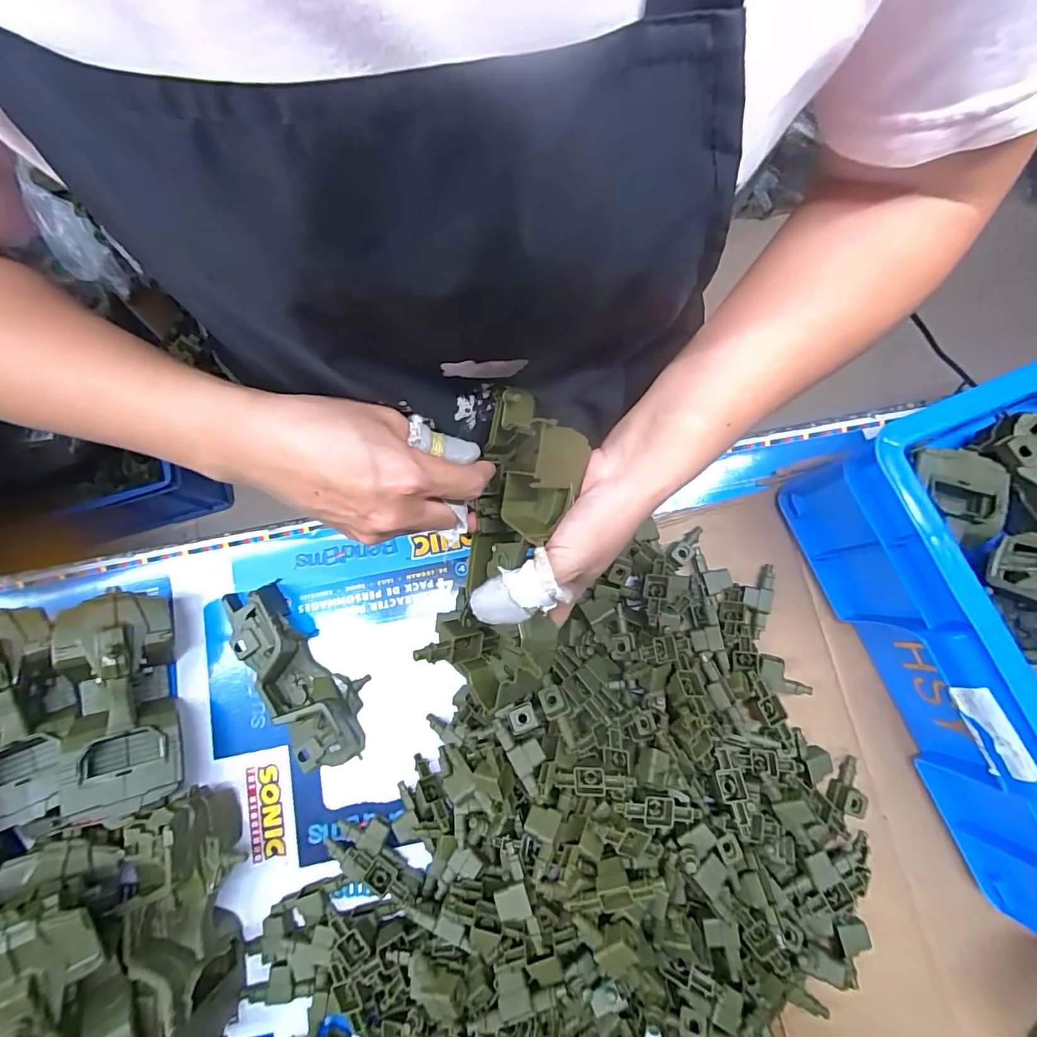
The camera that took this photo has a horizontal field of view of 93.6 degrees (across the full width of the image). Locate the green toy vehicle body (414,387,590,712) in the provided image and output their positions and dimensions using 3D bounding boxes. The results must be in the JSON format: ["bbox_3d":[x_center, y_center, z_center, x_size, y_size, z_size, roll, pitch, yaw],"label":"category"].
[{"bbox_3d":[-0.006,0.028,0.285,0.075,0.057,0.190,14,106,3],"label":"green toy vehicle body"}]

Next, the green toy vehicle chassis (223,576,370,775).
[{"bbox_3d":[-0.202,0.138,0.441,0.069,0.037,0.179,-34,80,-5],"label":"green toy vehicle chassis"}]

